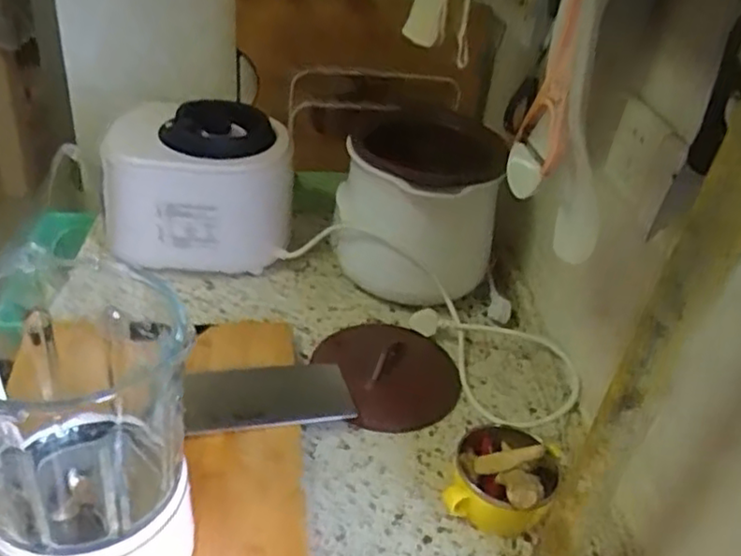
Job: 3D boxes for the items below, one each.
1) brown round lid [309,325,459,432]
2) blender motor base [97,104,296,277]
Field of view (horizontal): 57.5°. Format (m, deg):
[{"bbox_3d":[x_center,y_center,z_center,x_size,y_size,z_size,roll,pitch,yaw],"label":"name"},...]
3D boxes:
[{"bbox_3d":[0.016,0.102,0.760,0.165,0.029,0.155,5,35,-3],"label":"brown round lid"},{"bbox_3d":[-0.222,-0.132,0.889,0.229,0.164,0.180,6,35,-2],"label":"blender motor base"}]

